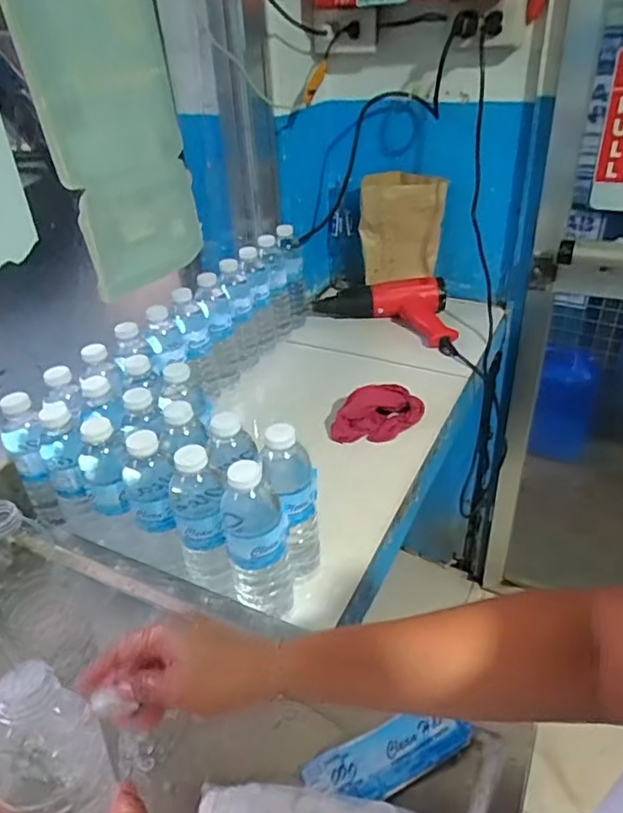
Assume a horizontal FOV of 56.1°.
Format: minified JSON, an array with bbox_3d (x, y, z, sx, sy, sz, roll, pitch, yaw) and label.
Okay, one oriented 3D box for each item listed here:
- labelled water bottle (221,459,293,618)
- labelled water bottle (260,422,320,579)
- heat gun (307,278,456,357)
[{"bbox_3d":[-0.056,0.144,0.594,0.068,0.206,0.058,-11,35,-10],"label":"labelled water bottle"},{"bbox_3d":[-0.019,0.110,0.632,0.055,0.197,0.055,-5,35,-2],"label":"labelled water bottle"},{"bbox_3d":[0.140,-0.184,1.159,0.273,0.078,0.196,-2,35,3],"label":"heat gun"}]

